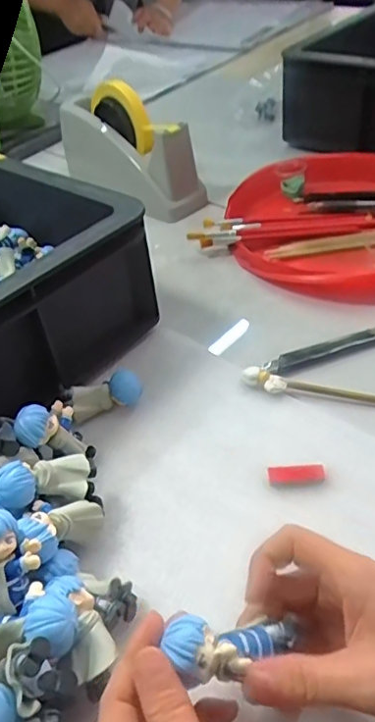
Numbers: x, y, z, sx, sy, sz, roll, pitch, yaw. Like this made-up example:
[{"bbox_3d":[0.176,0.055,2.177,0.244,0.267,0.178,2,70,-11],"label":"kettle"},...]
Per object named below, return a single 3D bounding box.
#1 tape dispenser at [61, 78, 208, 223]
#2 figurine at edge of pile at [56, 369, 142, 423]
[{"bbox_3d":[-0.076,-0.270,0.697,0.068,0.113,0.210,-35,49,-26],"label":"tape dispenser"},{"bbox_3d":[-0.067,0.027,0.440,0.061,0.028,0.023,-17,44,-10],"label":"figurine at edge of pile"}]

